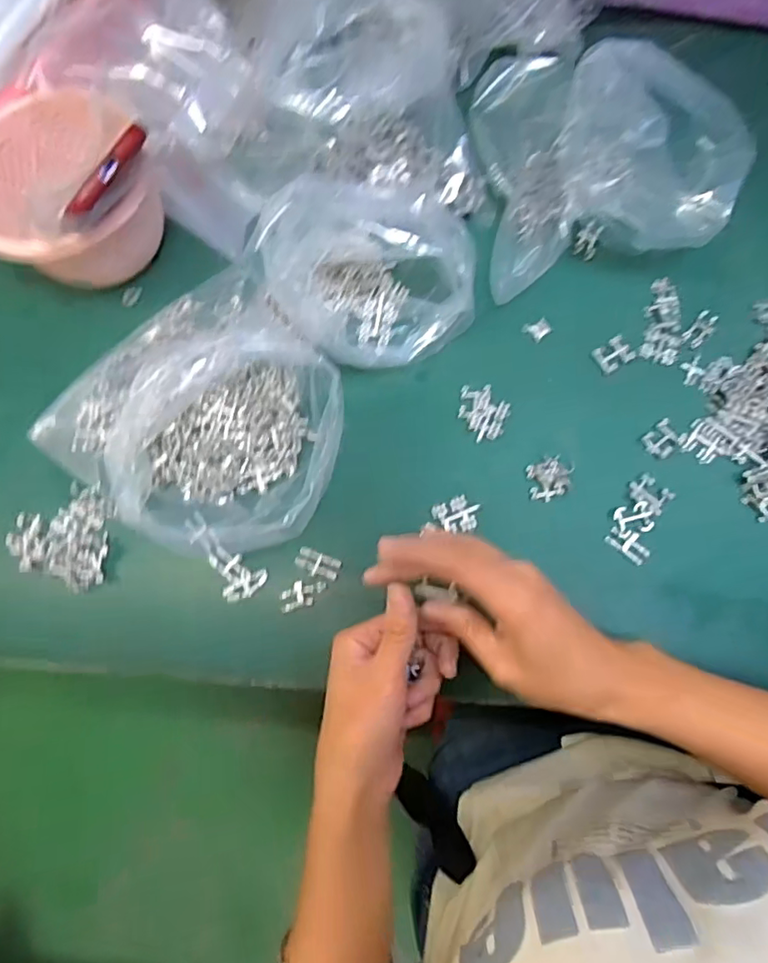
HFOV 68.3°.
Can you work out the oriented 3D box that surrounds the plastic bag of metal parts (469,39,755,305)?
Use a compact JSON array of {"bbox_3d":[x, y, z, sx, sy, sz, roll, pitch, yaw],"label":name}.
[{"bbox_3d":[0.178,-0.253,0.446,0.196,0.072,0.198,-5,76,2],"label":"plastic bag of metal parts"}]

